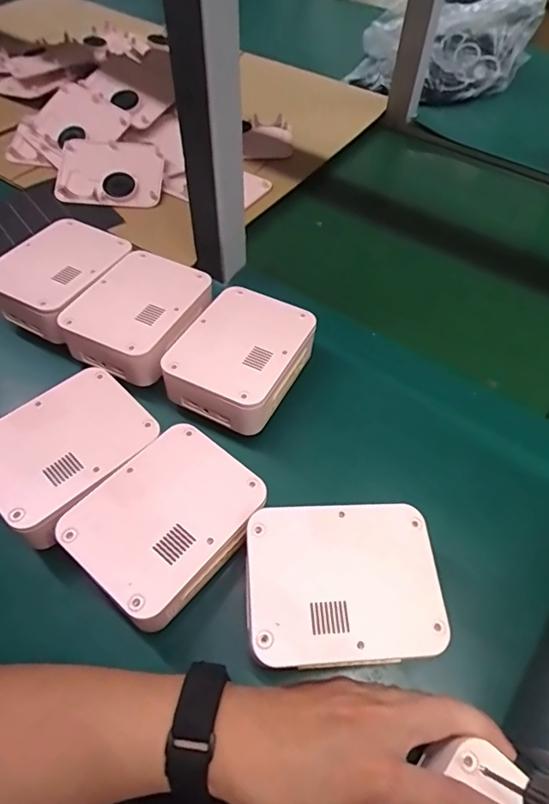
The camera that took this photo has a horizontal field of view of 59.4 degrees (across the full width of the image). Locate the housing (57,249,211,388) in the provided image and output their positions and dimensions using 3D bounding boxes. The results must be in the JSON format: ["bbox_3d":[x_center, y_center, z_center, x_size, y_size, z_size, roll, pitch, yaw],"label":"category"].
[{"bbox_3d":[-0.127,-0.085,0.462,0.105,0.043,0.127,23,59,14],"label":"housing"}]

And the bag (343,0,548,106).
[{"bbox_3d":[0.285,-0.581,0.763,0.315,0.129,0.169,-2,56,-2],"label":"bag"}]

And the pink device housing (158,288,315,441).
[{"bbox_3d":[-0.030,-0.042,0.437,0.100,0.041,0.124,23,59,14],"label":"pink device housing"}]

